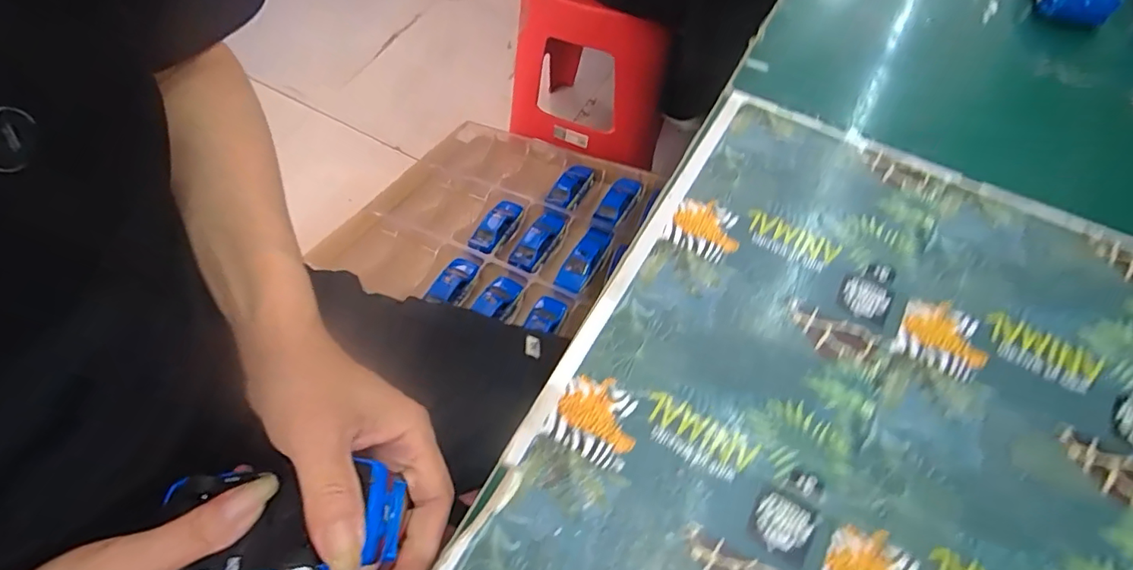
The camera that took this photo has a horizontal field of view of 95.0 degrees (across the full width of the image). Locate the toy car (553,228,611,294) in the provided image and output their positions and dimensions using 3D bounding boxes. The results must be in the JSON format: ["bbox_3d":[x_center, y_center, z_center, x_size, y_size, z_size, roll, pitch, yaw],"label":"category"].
[{"bbox_3d":[0.029,-0.039,0.840,0.046,0.027,0.131,26,64,12],"label":"toy car"}]

